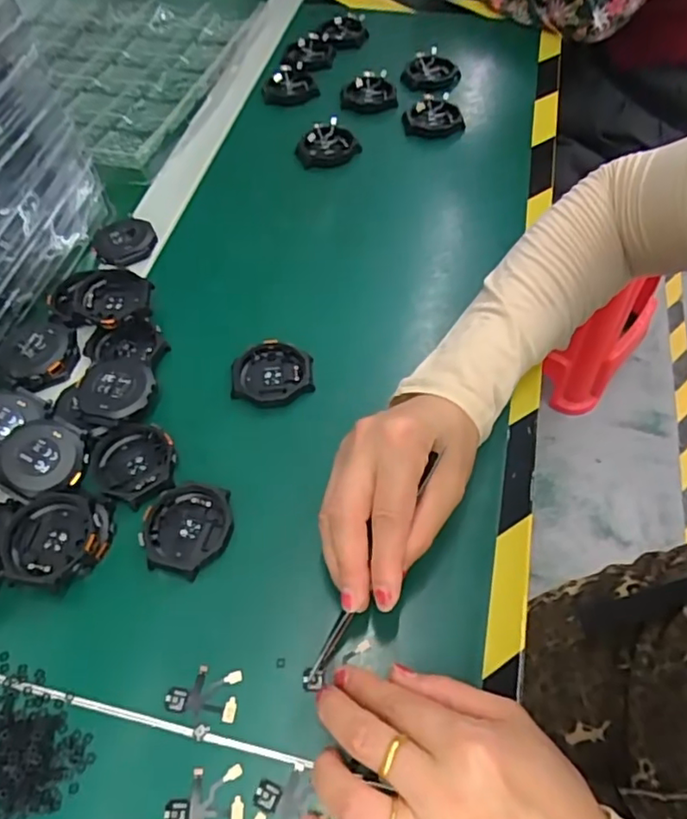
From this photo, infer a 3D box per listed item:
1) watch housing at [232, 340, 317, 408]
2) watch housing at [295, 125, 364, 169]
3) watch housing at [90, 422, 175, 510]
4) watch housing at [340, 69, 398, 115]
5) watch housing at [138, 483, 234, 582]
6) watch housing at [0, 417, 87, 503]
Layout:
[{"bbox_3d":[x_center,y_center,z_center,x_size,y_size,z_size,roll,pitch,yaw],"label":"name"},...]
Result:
[{"bbox_3d":[-0.048,-0.023,0.392,0.053,0.012,0.051,-9,57,-5],"label":"watch housing"},{"bbox_3d":[-0.017,-0.240,0.528,0.051,0.011,0.049,-21,58,-10],"label":"watch housing"},{"bbox_3d":[-0.129,0.030,0.357,0.053,0.008,0.048,32,63,20],"label":"watch housing"},{"bbox_3d":[0.024,-0.311,0.573,0.051,0.017,0.057,-8,57,-2],"label":"watch housing"},{"bbox_3d":[-0.088,0.068,0.333,0.049,0.011,0.053,-1,57,1],"label":"watch housing"},{"bbox_3d":[-0.182,0.029,0.353,0.049,0.009,0.047,-12,72,-21],"label":"watch housing"}]

